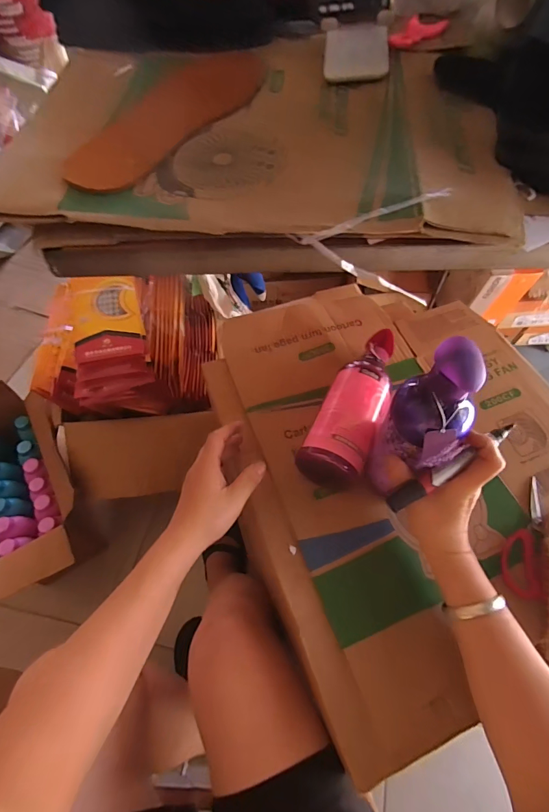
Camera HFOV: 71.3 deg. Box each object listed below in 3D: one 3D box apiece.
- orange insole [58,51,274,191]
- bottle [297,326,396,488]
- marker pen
[{"bbox_3d":[-0.096,-0.281,0.368,0.082,0.016,0.257,25,63,14],"label":"orange insole"},{"bbox_3d":[0.106,0.000,0.493,0.079,0.068,0.234,23,62,13],"label":"bottle"},{"bbox_3d":[0.175,0.056,0.373,0.147,0.022,0.016,-31,63,-5],"label":"marker pen"}]

